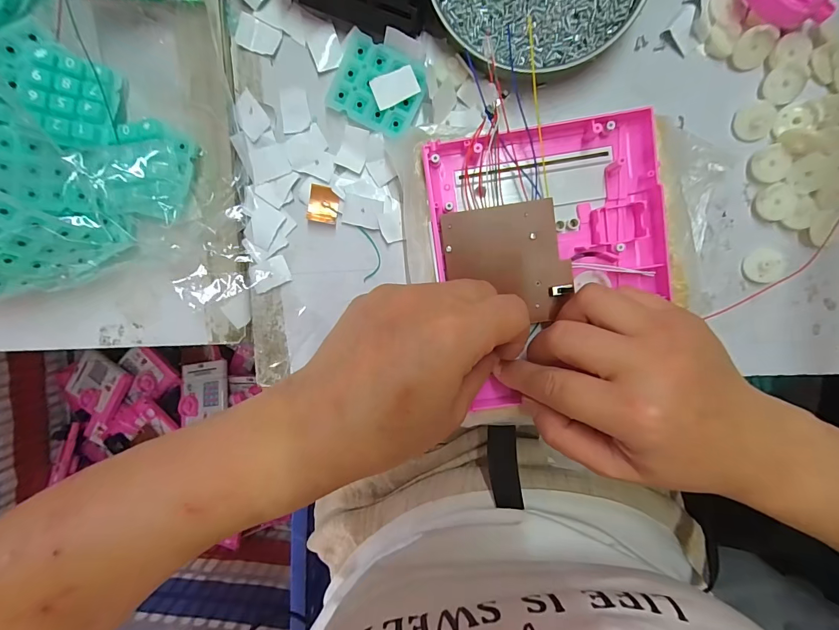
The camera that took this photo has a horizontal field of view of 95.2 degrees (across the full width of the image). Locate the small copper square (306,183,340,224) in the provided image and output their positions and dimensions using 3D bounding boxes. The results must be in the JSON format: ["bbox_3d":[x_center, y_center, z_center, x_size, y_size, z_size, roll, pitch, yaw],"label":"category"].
[{"bbox_3d":[-0.068,-0.078,0.270,0.021,0.004,0.024,11,104,-9],"label":"small copper square"}]

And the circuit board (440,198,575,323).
[{"bbox_3d":[0.053,-0.030,0.231,0.072,0.011,0.070,-7,98,3],"label":"circuit board"}]

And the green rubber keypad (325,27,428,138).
[{"bbox_3d":[-0.028,-0.153,0.258,0.061,0.009,0.050,27,99,-2],"label":"green rubber keypad"}]

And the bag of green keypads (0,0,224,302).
[{"bbox_3d":[-0.270,-0.146,0.232,0.166,0.074,0.265,-28,96,6],"label":"bag of green keypads"}]

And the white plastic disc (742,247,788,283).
[{"bbox_3d":[0.233,-0.034,0.258,0.021,0.010,0.023,0,98,2],"label":"white plastic disc"}]

